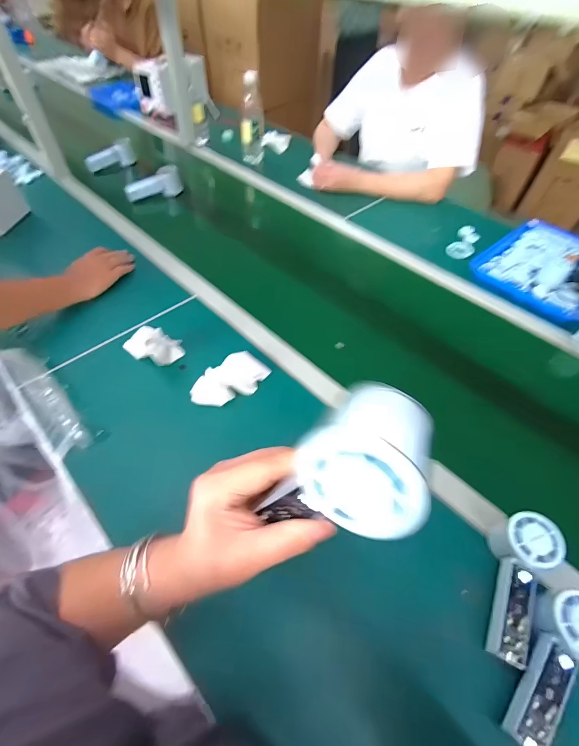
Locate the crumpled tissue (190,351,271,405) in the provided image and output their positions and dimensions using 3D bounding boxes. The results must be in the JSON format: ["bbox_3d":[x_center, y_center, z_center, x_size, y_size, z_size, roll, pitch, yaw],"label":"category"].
[{"bbox_3d":[-0.098,0.011,0.556,0.128,0.033,0.066,-32,60,-24],"label":"crumpled tissue"}]

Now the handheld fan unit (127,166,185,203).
[{"bbox_3d":[-0.384,-0.535,0.951,0.156,0.071,0.045,-27,58,-22],"label":"handheld fan unit"}]

